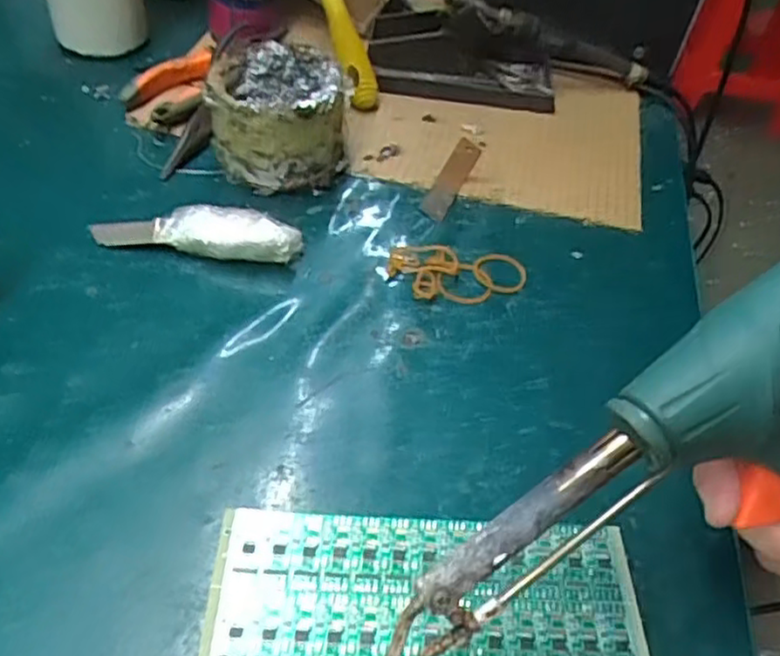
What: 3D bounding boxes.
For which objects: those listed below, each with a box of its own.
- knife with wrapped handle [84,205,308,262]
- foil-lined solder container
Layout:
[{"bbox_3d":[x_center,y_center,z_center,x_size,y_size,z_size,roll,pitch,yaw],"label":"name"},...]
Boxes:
[{"bbox_3d":[-0.110,-0.055,0.391,0.116,0.022,0.026,9,46,3],"label":"knife with wrapped handle"},{"bbox_3d":[-0.071,-0.138,0.431,0.080,0.080,0.071,-5,47,-11],"label":"foil-lined solder container"}]

